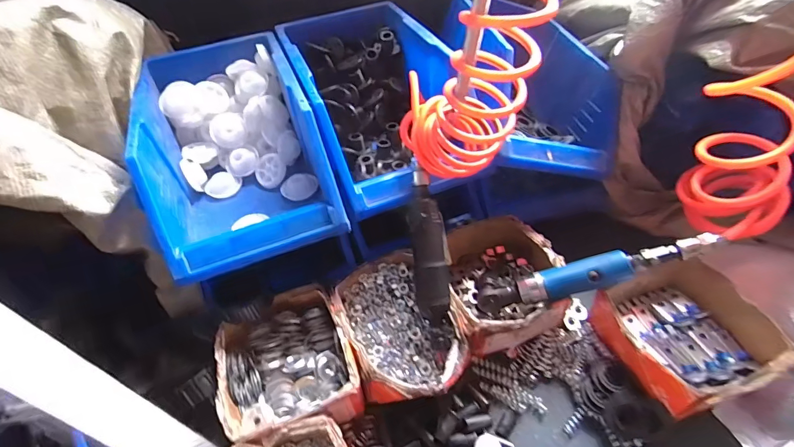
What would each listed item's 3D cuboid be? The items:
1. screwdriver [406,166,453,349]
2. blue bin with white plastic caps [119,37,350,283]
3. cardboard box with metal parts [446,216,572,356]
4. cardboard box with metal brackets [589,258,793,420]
[{"bbox_3d":[0.039,0.037,0.478,0.044,0.045,0.207,-7,90,0],"label":"screwdriver"},{"bbox_3d":[-0.208,-0.102,0.526,0.193,0.140,0.329,-19,46,-11],"label":"blue bin with white plastic caps"},{"bbox_3d":[0.138,0.076,0.534,0.152,0.067,0.179,-6,45,2],"label":"cardboard box with metal parts"},{"bbox_3d":[0.323,0.121,0.458,0.144,0.063,0.154,-20,47,-12],"label":"cardboard box with metal brackets"}]

